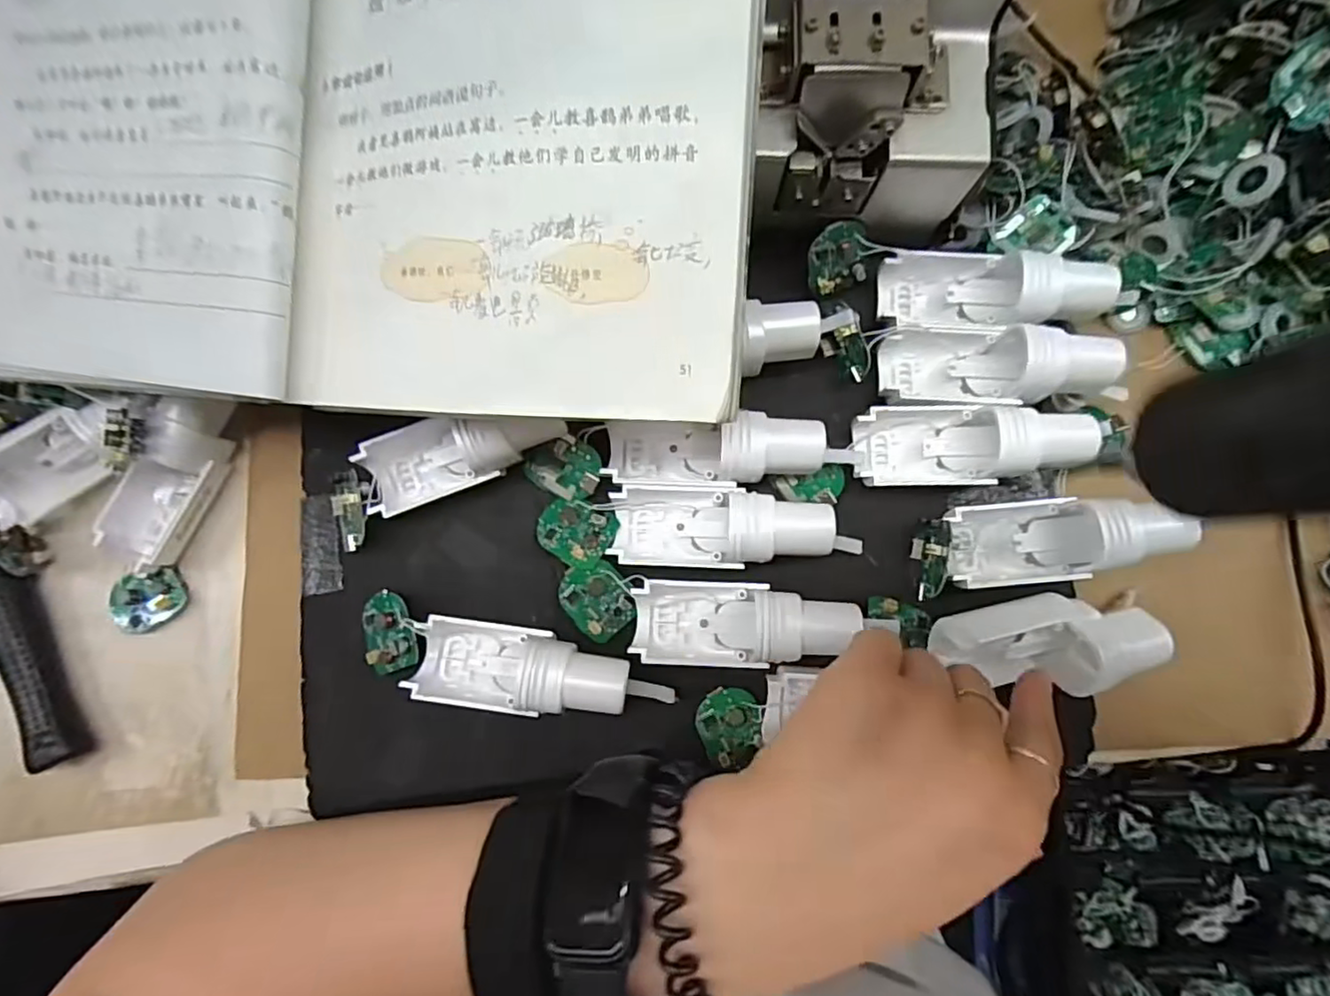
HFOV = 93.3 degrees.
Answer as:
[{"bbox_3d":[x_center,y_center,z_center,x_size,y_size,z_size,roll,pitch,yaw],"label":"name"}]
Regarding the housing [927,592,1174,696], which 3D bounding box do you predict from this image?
[{"bbox_3d":[0.153,0.058,0.251,0.094,0.024,0.036,2,83,-1],"label":"housing"}]

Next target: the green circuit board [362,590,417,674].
[{"bbox_3d":[-0.121,0.059,0.274,0.026,0.006,0.034,-30,79,17],"label":"green circuit board"}]

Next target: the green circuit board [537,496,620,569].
[{"bbox_3d":[-0.040,0.015,0.278,0.035,0.008,0.028,16,83,2],"label":"green circuit board"}]

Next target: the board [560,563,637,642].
[{"bbox_3d":[-0.029,0.044,0.276,0.028,0.005,0.033,-37,85,-4],"label":"board"}]

